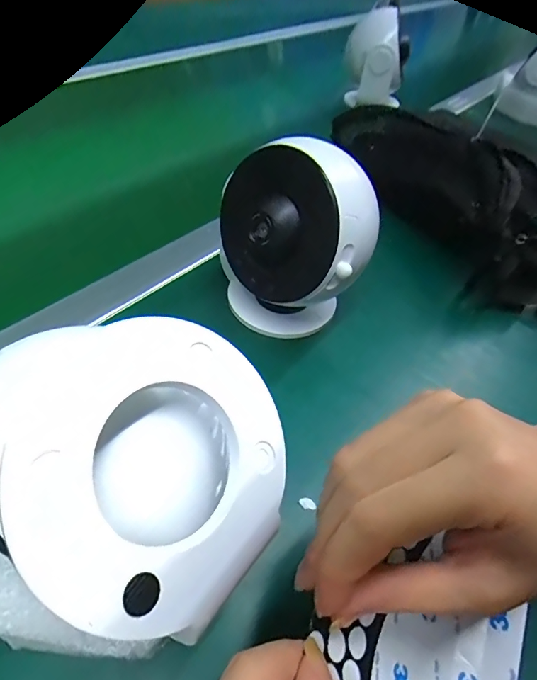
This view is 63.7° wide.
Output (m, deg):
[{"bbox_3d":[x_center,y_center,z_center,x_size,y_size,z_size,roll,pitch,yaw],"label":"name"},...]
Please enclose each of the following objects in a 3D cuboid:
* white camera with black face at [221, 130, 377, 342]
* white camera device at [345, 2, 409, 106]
[{"bbox_3d":[0.020,-0.068,0.300,0.103,0.129,0.076,27,50,18],"label":"white camera with black face"},{"bbox_3d":[0.154,-0.403,0.620,0.087,0.119,0.055,14,47,6],"label":"white camera device"}]

